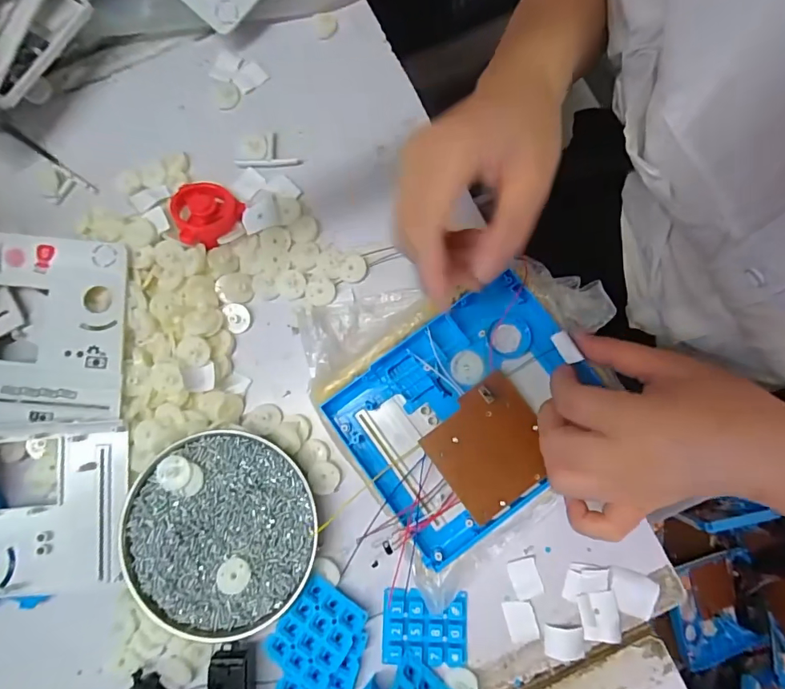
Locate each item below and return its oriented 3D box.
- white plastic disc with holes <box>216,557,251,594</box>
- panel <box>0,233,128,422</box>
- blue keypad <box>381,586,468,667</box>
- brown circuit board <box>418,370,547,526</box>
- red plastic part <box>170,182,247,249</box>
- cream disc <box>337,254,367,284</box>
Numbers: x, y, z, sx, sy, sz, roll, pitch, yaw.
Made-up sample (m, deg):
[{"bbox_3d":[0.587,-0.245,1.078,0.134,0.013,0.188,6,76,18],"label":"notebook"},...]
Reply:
[{"bbox_3d":[-0.112,0.163,0.316,0.022,0.004,0.024,0,82,1],"label":"white plastic disc with holes"},{"bbox_3d":[-0.258,-0.013,0.335,0.108,0.013,0.137,-2,82,1],"label":"panel"},{"bbox_3d":[0.023,0.200,0.317,0.059,0.008,0.047,2,82,1],"label":"blue keypad"},{"bbox_3d":[0.065,0.067,0.299,0.073,0.010,0.072,-36,82,-6],"label":"brown circuit board"},{"bbox_3d":[-0.152,-0.107,0.353,0.054,0.021,0.052,0,82,1],"label":"red plastic part"},{"bbox_3d":[-0.032,-0.061,0.355,0.023,0.004,0.023,0,82,1],"label":"cream disc"}]

